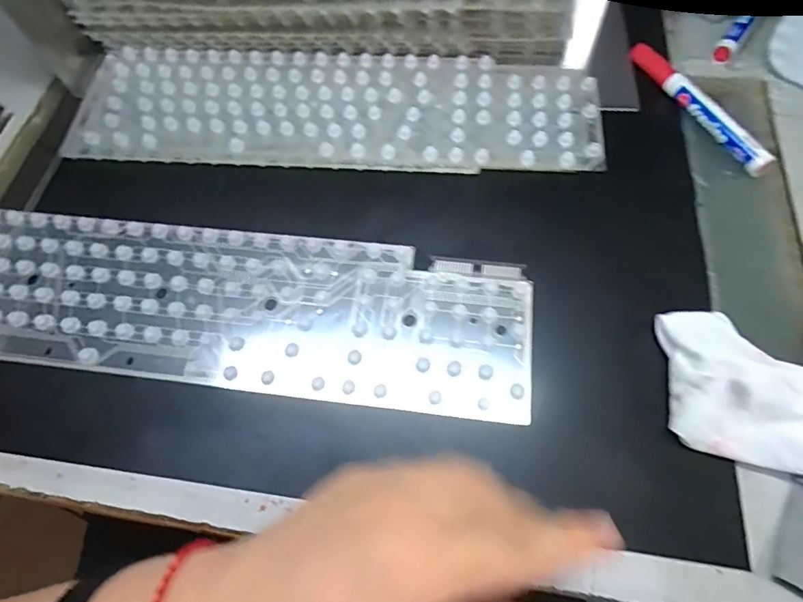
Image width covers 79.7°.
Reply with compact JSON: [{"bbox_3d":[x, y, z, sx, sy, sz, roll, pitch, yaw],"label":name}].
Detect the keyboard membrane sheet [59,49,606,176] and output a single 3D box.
[{"bbox_3d":[-0.059,-0.155,0.383,0.410,0.006,0.113,4,66,5],"label":"keyboard membrane sheet"}]

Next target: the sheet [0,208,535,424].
[{"bbox_3d":[-0.118,0.002,0.319,0.396,0.006,0.110,7,66,6],"label":"sheet"}]

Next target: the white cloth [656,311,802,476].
[{"bbox_3d":[0.204,0.050,0.261,0.121,0.036,0.079,14,67,9],"label":"white cloth"}]

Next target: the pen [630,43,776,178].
[{"bbox_3d":[0.223,-0.149,0.364,0.019,0.020,0.143,-25,67,-8],"label":"pen"}]

